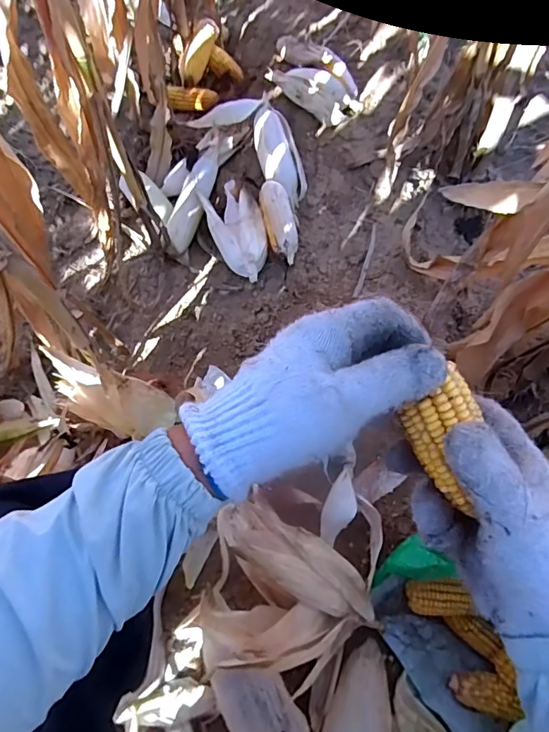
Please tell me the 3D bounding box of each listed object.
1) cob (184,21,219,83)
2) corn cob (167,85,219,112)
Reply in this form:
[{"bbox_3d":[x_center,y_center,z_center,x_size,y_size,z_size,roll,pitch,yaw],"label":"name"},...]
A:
[{"bbox_3d":[-0.186,-0.765,1.169,0.059,0.061,0.162,26,99,14],"label":"cob"},{"bbox_3d":[-0.197,-0.642,1.153,0.124,0.038,0.047,-7,64,-17],"label":"corn cob"}]

